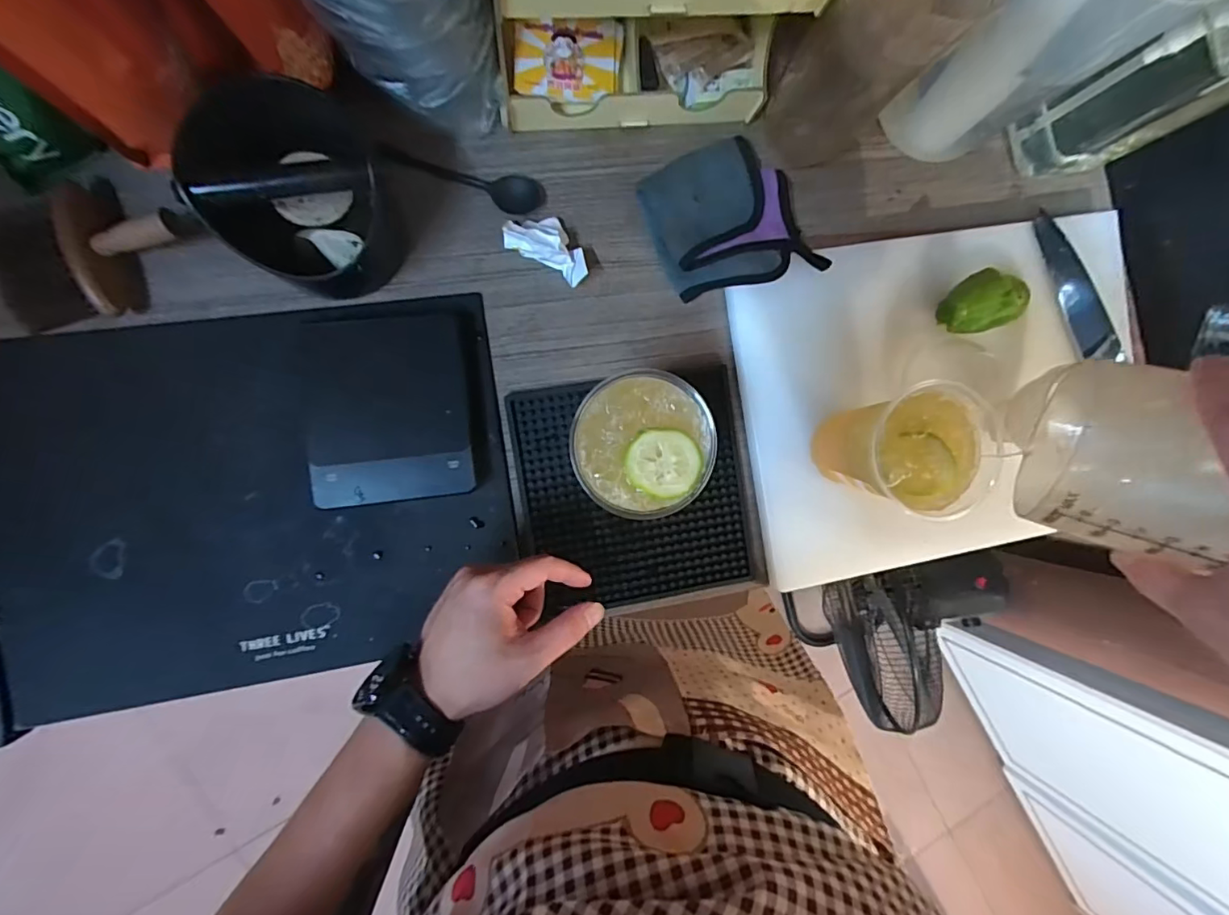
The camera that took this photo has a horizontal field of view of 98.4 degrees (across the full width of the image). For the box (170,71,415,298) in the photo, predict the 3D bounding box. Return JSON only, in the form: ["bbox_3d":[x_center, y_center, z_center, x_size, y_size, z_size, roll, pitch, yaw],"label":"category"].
[{"bbox_3d":[-0.220,-0.196,0.387,0.114,0.100,0.130,14,90,-7],"label":"box"}]

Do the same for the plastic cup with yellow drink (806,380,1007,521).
[{"bbox_3d":[0.220,-0.004,0.428,0.108,0.112,0.095,-19,94,-6],"label":"plastic cup with yellow drink"}]

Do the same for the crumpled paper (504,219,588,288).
[{"bbox_3d":[-0.053,-0.177,0.441,0.070,0.029,0.042,24,89,-7],"label":"crumpled paper"}]

